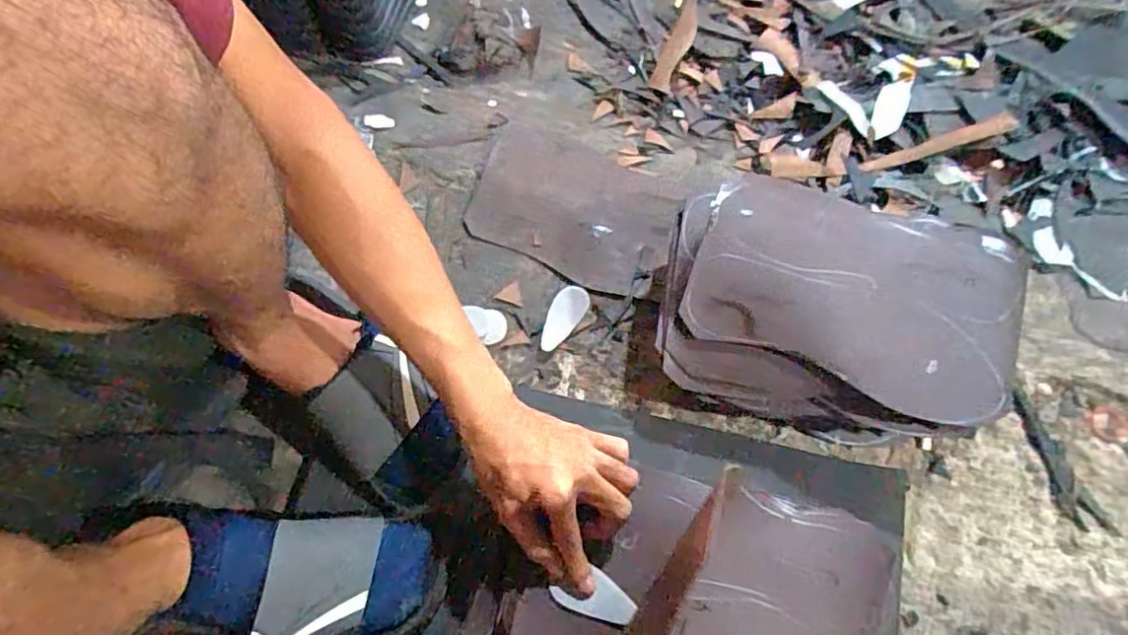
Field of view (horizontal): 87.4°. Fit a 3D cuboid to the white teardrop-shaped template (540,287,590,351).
[{"bbox_3d":[-0.002,0.000,0.581,0.032,0.004,0.070,33,74,13],"label":"white teardrop-shaped template"}]

